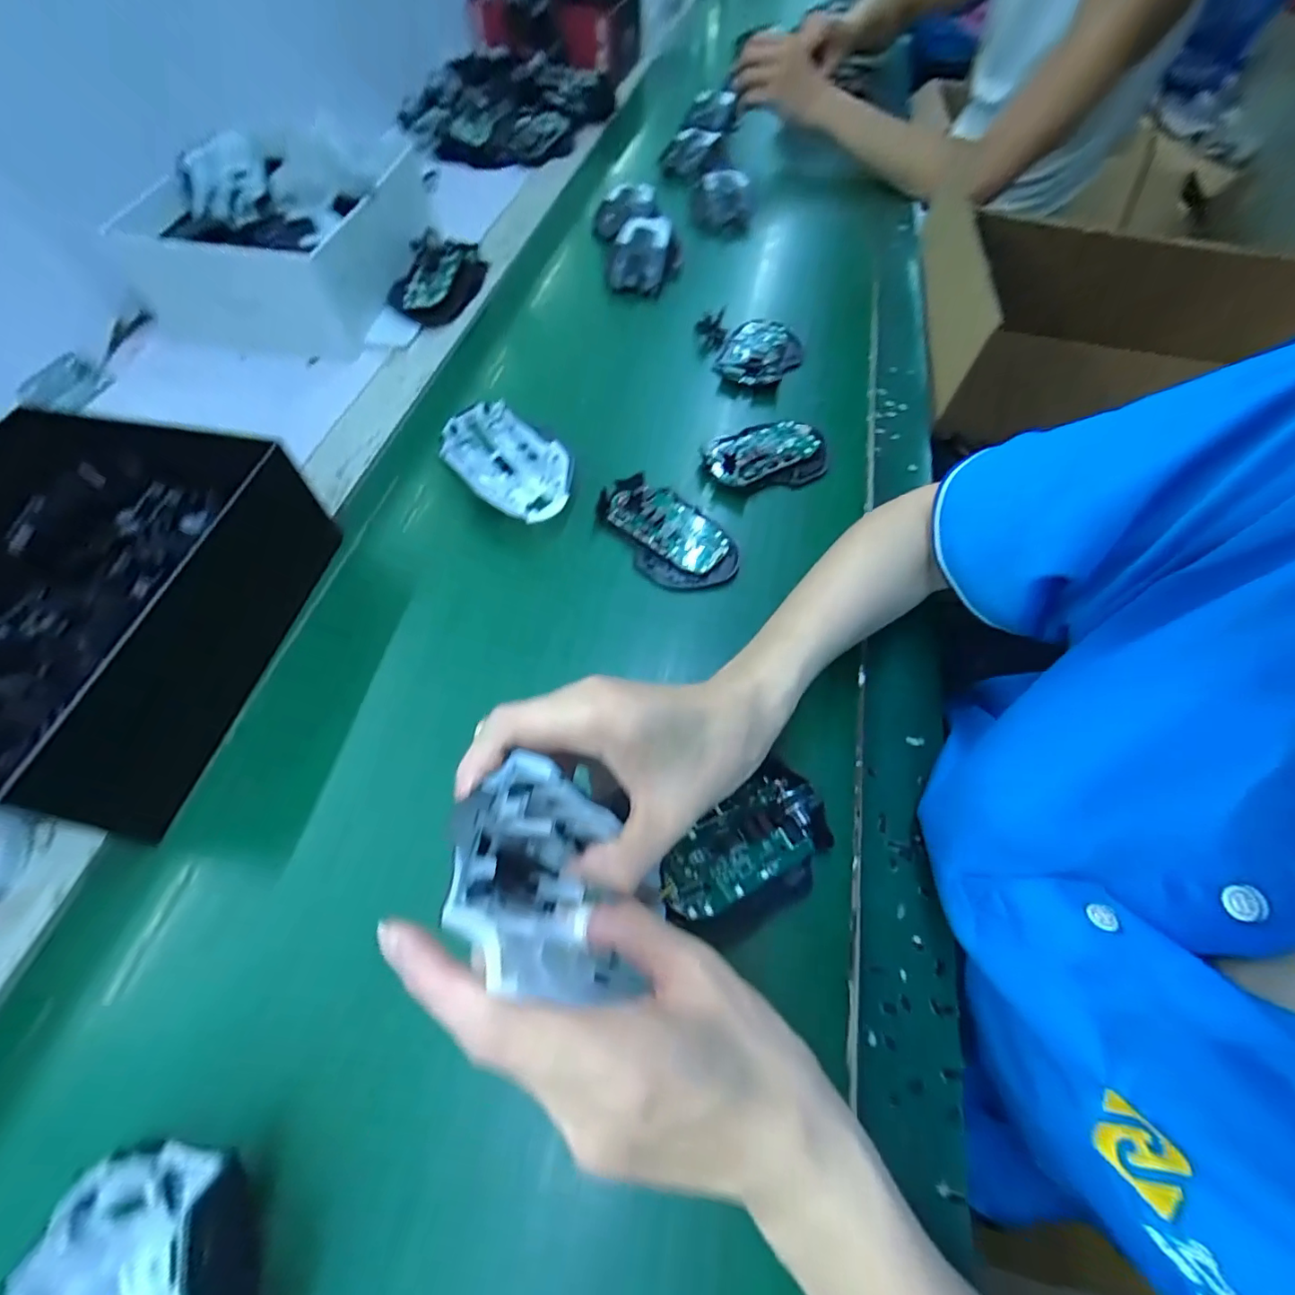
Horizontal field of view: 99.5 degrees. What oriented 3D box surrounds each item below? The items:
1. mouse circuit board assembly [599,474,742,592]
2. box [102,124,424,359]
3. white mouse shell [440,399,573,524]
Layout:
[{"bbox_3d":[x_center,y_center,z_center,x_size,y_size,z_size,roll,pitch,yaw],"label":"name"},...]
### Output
[{"bbox_3d":[0.013,-0.088,0.413,0.117,0.017,0.071,41,65,19],"label":"mouse circuit board assembly"},{"bbox_3d":[-0.345,-0.427,0.558,0.207,0.098,0.273,7,59,0],"label":"box"},{"bbox_3d":[-0.107,-0.137,0.425,0.113,0.044,0.070,36,63,16],"label":"white mouse shell"}]

